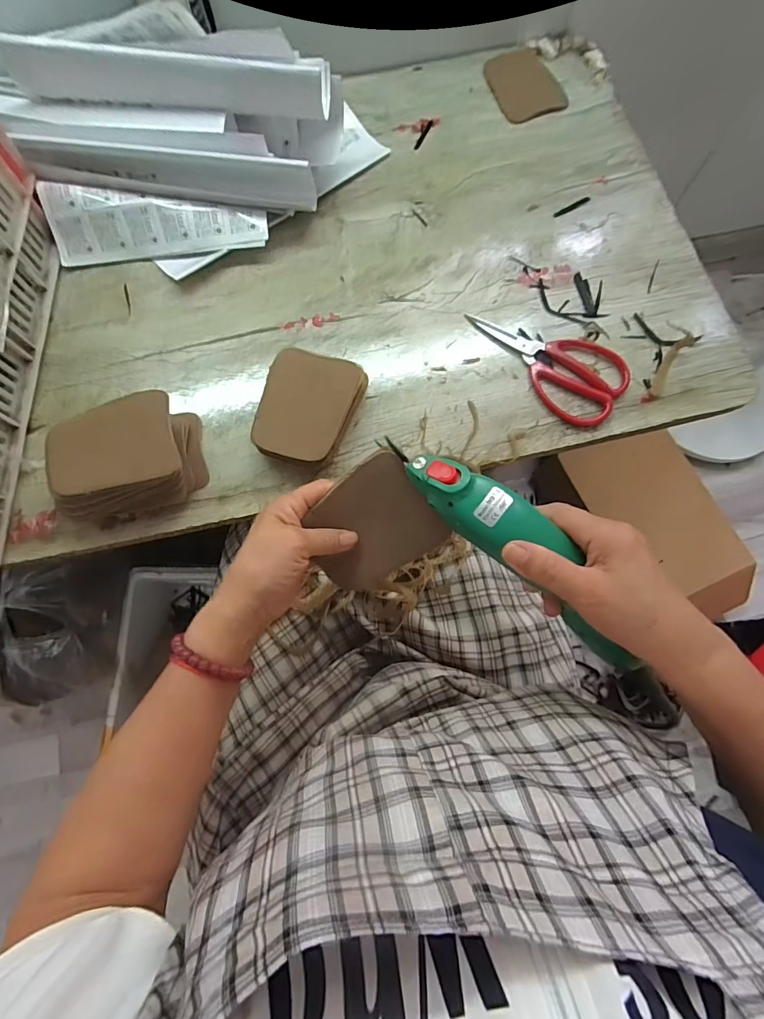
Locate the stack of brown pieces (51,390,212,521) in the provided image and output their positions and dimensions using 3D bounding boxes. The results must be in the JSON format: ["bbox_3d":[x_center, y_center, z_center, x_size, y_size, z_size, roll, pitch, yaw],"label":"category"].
[{"bbox_3d":[-0.248,-0.048,0.429,0.123,0.070,0.095,-14,74,-4],"label":"stack of brown pieces"}]

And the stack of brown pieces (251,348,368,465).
[{"bbox_3d":[-0.076,-0.102,0.458,0.092,0.043,0.114,16,75,5],"label":"stack of brown pieces"}]

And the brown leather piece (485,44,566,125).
[{"bbox_3d":[0.198,-0.595,0.616,0.090,0.008,0.122,-18,74,-5],"label":"brown leather piece"}]

